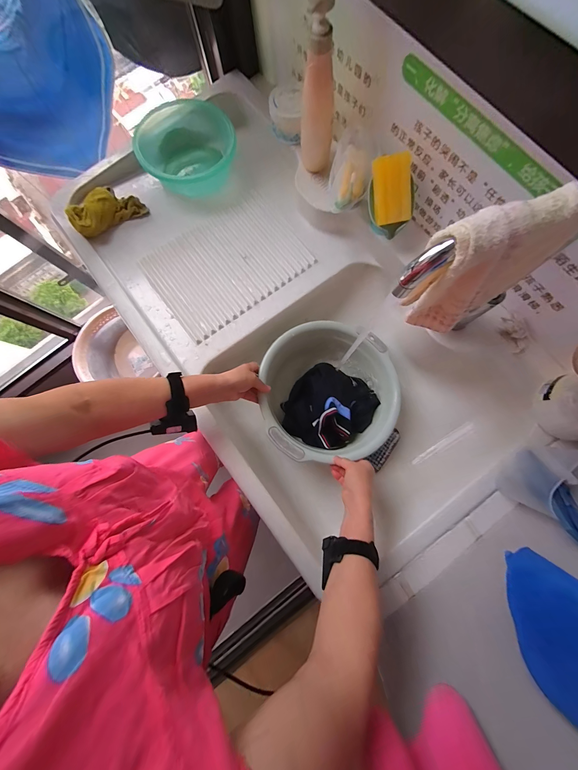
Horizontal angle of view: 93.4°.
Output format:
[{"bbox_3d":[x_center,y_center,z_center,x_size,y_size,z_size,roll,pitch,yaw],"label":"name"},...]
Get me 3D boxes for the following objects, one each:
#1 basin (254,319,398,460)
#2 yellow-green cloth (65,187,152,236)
[{"bbox_3d":[0.093,0.016,0.638,0.292,0.142,0.293,0,79,0],"label":"basin"},{"bbox_3d":[-0.421,-0.405,0.630,0.154,0.054,0.067,-33,80,-2],"label":"yellow-green cloth"}]

